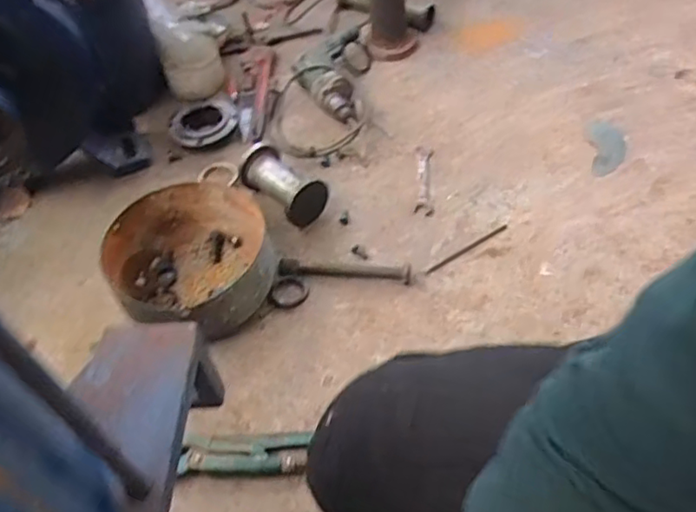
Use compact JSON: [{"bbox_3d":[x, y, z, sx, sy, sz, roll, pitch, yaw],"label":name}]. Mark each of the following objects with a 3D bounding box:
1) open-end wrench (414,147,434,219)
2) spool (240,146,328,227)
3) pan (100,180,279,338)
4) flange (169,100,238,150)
[{"bbox_3d":[0.140,-0.140,1.150,0.033,0.008,0.174,1,52,7],"label":"open-end wrench"},{"bbox_3d":[-0.116,-0.124,1.113,0.074,0.084,0.167,-37,58,-22],"label":"spool"},{"bbox_3d":[-0.247,0.014,1.007,0.250,0.105,0.247,-3,52,3],"label":"pan"},{"bbox_3d":[-0.289,-0.273,1.276,0.136,0.037,0.135,0,52,5],"label":"flange"}]

